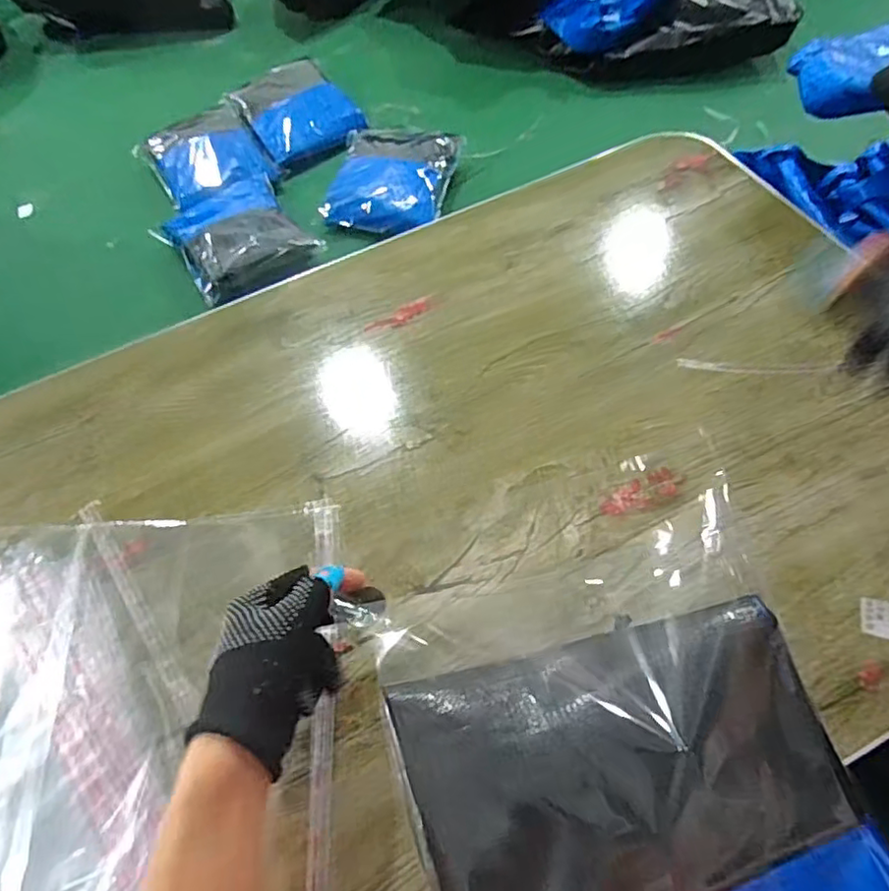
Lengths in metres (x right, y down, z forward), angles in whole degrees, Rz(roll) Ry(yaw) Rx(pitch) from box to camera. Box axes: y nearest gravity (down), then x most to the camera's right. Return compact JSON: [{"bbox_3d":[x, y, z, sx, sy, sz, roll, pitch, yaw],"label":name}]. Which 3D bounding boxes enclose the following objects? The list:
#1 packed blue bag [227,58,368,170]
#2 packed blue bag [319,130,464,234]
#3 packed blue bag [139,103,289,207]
[{"bbox_3d":[-0.348,-0.801,1.478,0.253,0.103,0.268,-29,63,-13],"label":"packed blue bag"},{"bbox_3d":[-0.118,-0.575,1.336,0.256,0.099,0.281,11,61,10],"label":"packed blue bag"},{"bbox_3d":[-0.549,-0.666,1.427,0.247,0.062,0.278,-30,63,-13],"label":"packed blue bag"}]

